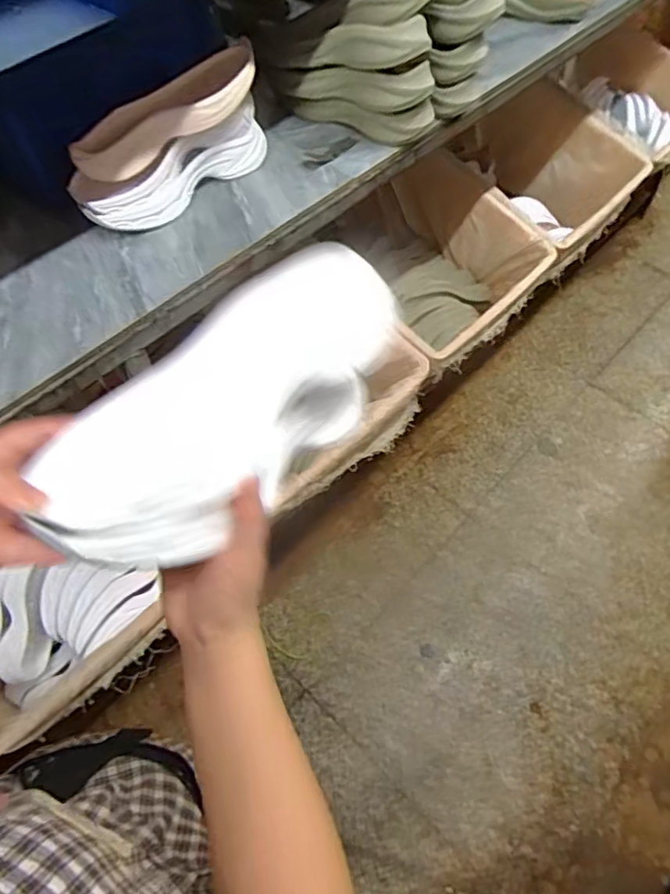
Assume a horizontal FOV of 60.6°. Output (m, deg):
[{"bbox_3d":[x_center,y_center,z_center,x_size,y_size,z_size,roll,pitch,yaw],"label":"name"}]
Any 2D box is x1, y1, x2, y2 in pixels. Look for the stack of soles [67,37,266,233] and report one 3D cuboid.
[{"bbox_3d":[-0.217,-0.392,0.739,0.270,0.131,0.096,-35,64,-18],"label":"stack of soles"}]

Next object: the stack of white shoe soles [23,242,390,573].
[{"bbox_3d":[-0.069,-0.018,0.402,0.121,0.105,0.258,37,67,21],"label":"stack of white shoe soles"}]

